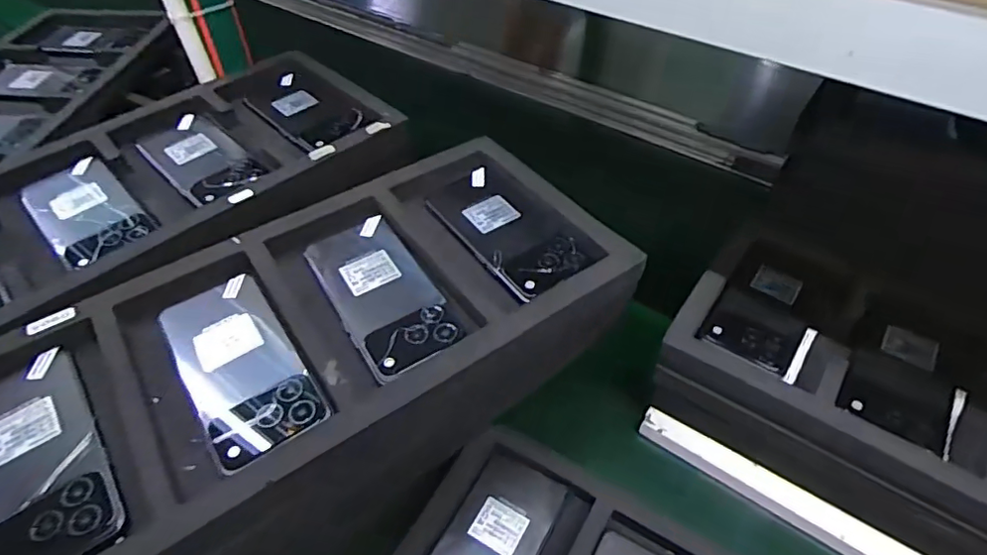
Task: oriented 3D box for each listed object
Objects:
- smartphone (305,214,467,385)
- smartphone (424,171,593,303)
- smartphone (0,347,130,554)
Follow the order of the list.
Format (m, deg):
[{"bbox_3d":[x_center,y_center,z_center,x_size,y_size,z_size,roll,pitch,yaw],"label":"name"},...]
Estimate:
[{"bbox_3d":[-0.086,0.009,0.442,0.073,0.010,0.159,-24,51,-20],"label":"smartphone"},{"bbox_3d":[0.010,-0.040,0.482,0.071,0.010,0.147,-28,52,-23],"label":"smartphone"},{"bbox_3d":[-0.288,0.113,0.360,0.070,0.015,0.176,-29,53,-24],"label":"smartphone"}]

